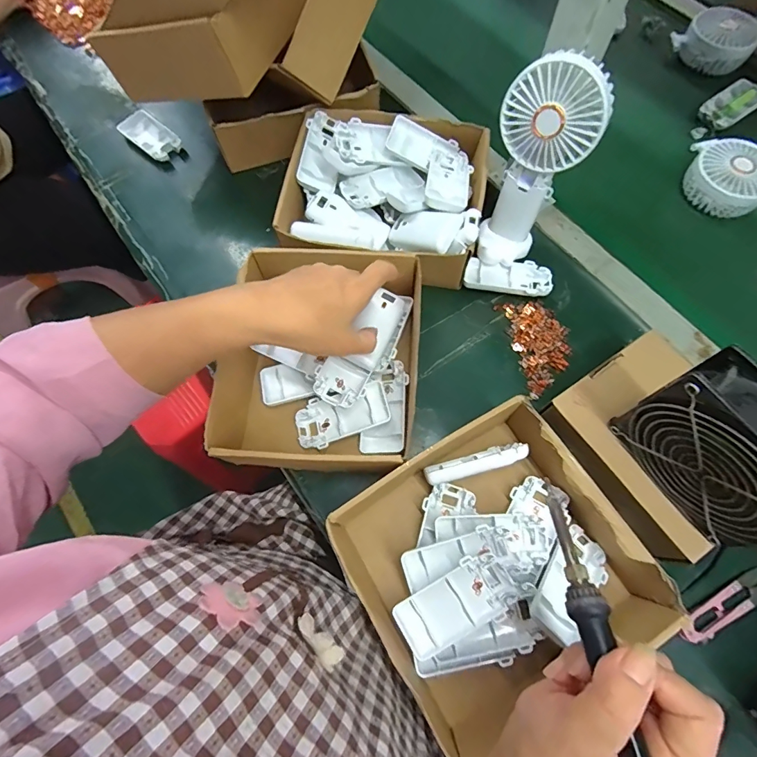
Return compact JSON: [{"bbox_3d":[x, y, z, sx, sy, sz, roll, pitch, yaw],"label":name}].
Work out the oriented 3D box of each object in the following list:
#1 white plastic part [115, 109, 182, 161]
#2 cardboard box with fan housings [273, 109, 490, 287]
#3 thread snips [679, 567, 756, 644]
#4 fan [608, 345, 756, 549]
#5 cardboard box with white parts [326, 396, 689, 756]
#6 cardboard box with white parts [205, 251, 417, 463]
[{"bbox_3d":[-0.314,-0.334,0.578,0.093,0.016,0.047,40,75,15],"label":"white plastic part"},{"bbox_3d":[0.008,-0.205,0.479,0.217,0.080,0.197,17,71,8],"label":"cardboard box with fan housings"},{"bbox_3d":[0.304,0.196,0.361,0.103,0.013,0.022,-26,71,-8],"label":"thread snips"},{"bbox_3d":[0.245,0.052,0.295,0.045,0.112,0.117,-30,71,-9],"label":"fan"},{"bbox_3d":[0.091,0.153,0.348,0.208,0.072,0.203,-30,71,-9],"label":"cardboard box with white parts"},{"bbox_3d":[-0.058,-0.023,0.419,0.186,0.075,0.215,4,69,3],"label":"cardboard box with white parts"}]

